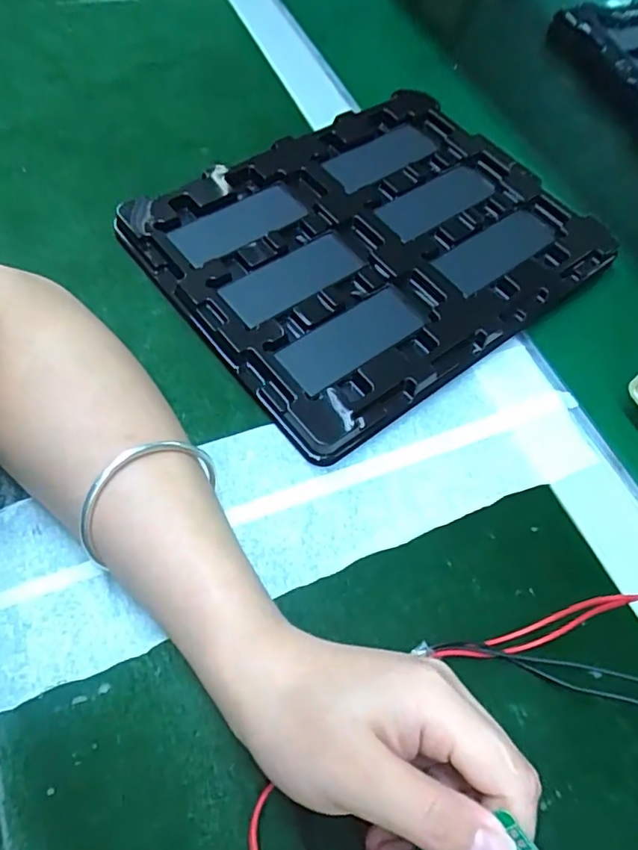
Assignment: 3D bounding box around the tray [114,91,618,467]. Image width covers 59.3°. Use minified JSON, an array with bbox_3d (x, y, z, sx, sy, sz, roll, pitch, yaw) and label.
[{"bbox_3d":[0.035,-0.125,0.382,0.266,0.028,0.222,-33,69,-22],"label":"tray"}]

